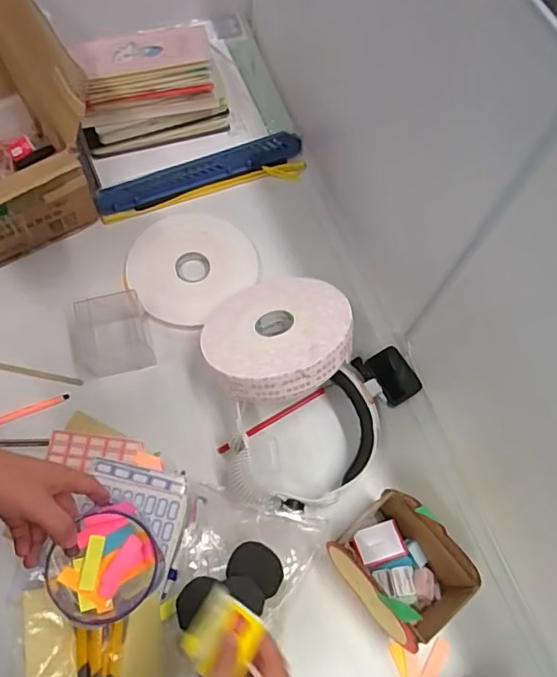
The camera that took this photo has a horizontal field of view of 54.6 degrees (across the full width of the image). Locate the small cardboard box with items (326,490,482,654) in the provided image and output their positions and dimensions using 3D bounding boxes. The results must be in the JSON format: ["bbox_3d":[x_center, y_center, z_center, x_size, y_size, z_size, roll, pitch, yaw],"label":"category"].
[{"bbox_3d":[0.131,0.251,0.590,0.103,0.107,0.125,-37,74,-16],"label":"small cardboard box with items"}]

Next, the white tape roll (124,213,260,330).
[{"bbox_3d":[-0.128,-0.104,0.753,0.177,0.027,0.169,1,68,-3],"label":"white tape roll"}]

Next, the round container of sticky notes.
[{"bbox_3d":[-0.168,0.220,0.526,0.105,0.042,0.099,1,68,-3],"label":"round container of sticky notes"}]

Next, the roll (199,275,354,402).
[{"bbox_3d":[-0.002,-0.006,0.658,0.177,0.038,0.175,-13,42,12],"label":"roll"}]

